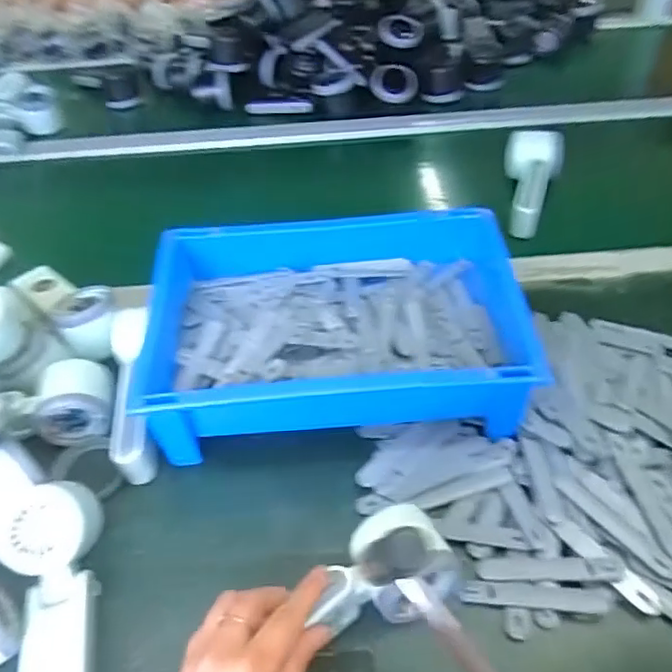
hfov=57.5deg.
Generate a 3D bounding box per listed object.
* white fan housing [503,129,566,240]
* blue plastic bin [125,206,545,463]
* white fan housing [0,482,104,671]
[{"bbox_3d":[0.230,-0.178,0.722,0.065,0.043,0.157,8,57,13],"label":"white fan housing"},{"bbox_3d":[-0.002,-0.009,0.539,0.304,0.081,0.218,-5,44,-1],"label":"blue plastic bin"},{"bbox_3d":[-0.188,0.177,0.405,0.057,0.049,0.166,-12,57,-8],"label":"white fan housing"}]

